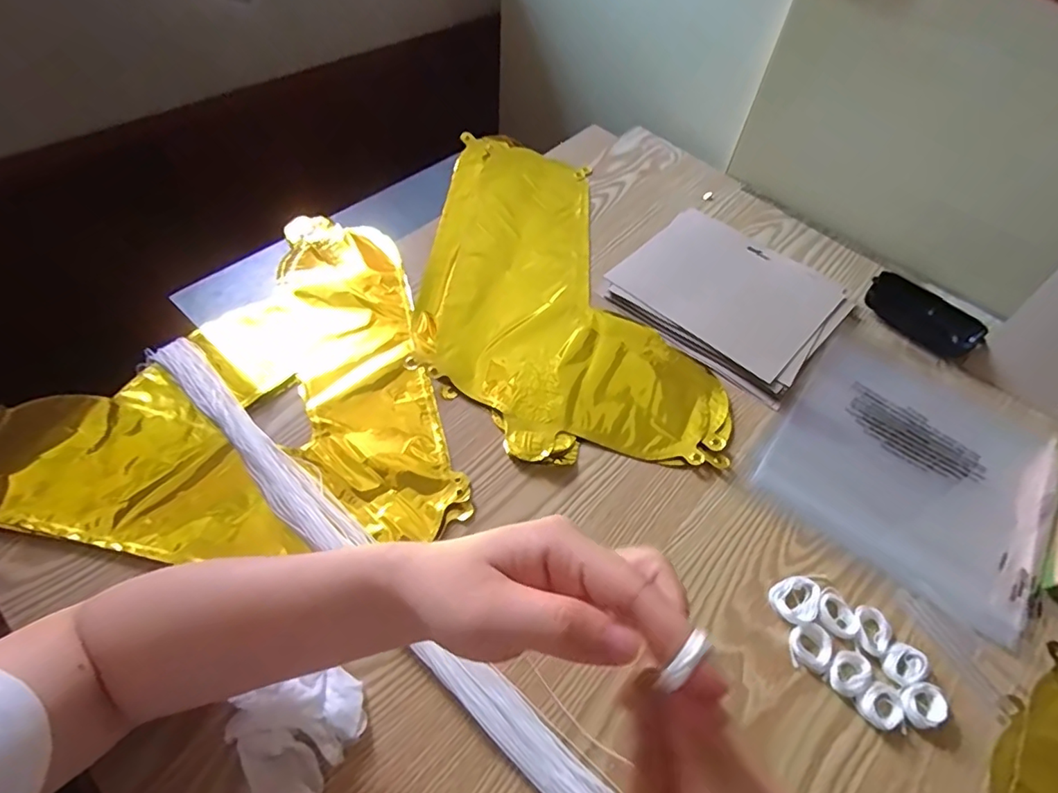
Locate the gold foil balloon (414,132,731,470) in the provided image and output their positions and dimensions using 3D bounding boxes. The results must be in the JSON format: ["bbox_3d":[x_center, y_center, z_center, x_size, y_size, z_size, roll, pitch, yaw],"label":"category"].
[{"bbox_3d":[0.020,-0.121,0.559,0.252,0.018,0.423,-4,55,-8],"label":"gold foil balloon"}]

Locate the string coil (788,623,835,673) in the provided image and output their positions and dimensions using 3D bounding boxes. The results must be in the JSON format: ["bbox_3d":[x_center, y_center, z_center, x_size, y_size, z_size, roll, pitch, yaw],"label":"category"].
[{"bbox_3d":[0.189,0.169,0.370,0.029,0.008,0.027,2,54,-3],"label":"string coil"}]

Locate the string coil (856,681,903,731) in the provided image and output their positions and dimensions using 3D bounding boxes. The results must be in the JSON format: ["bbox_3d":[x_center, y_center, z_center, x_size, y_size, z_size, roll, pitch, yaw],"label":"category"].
[{"bbox_3d":[0.226,0.198,0.352,0.029,0.004,0.024,-24,60,-20],"label":"string coil"}]

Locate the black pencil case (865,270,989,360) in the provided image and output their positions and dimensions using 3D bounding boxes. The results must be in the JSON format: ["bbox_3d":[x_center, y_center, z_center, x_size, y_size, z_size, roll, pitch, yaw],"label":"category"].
[{"bbox_3d":[0.410,-0.086,0.570,0.113,0.025,0.061,38,60,20],"label":"black pencil case"}]

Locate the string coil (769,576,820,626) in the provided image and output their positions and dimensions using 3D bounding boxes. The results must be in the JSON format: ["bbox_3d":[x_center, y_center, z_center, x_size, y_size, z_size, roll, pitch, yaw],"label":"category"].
[{"bbox_3d":[0.190,0.144,0.391,0.036,0.005,0.030,-31,63,-24],"label":"string coil"}]

